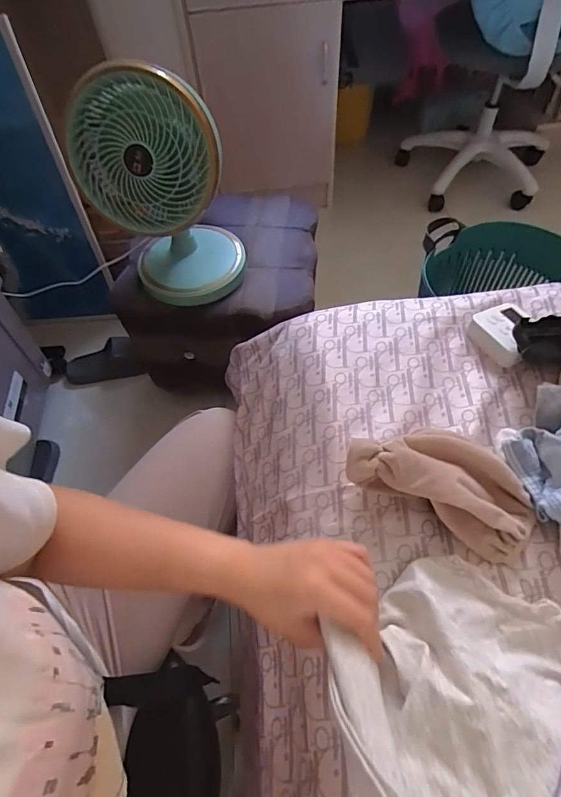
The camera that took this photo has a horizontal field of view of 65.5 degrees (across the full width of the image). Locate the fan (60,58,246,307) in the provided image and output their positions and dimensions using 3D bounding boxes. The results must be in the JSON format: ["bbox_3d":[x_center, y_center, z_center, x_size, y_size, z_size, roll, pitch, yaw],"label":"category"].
[{"bbox_3d":[-0.199,-0.347,0.745,0.229,0.357,0.170,-18,58,-8],"label":"fan"}]

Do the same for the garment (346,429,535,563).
[{"bbox_3d":[0.154,0.080,0.416,0.168,0.062,0.081,25,62,19],"label":"garment"}]

